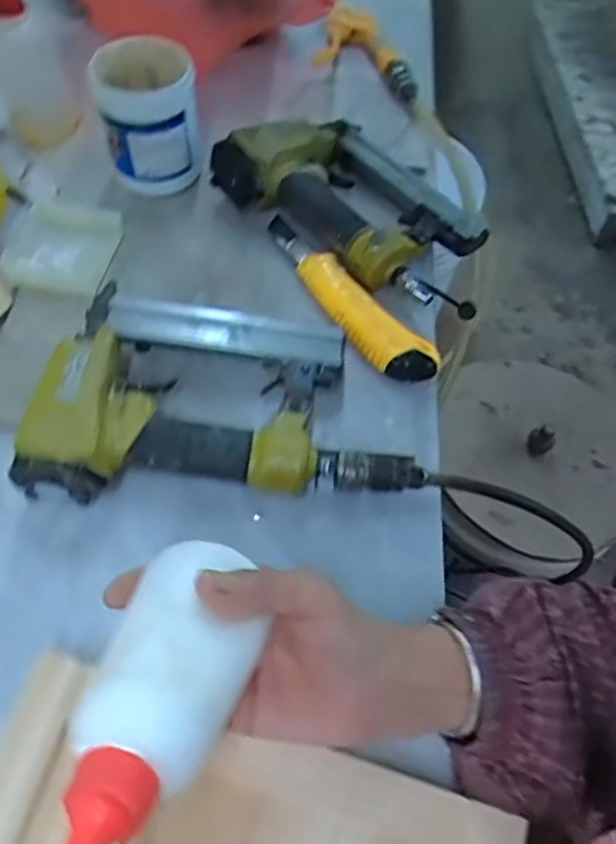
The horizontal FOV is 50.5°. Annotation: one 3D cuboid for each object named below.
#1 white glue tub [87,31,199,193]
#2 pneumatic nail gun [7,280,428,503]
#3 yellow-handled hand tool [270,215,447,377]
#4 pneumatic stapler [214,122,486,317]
[{"bbox_3d":[-0.130,-0.247,0.533,0.077,0.089,0.075,-12,59,-12],"label":"white glue tub"},{"bbox_3d":[-0.052,-0.019,0.424,0.235,0.049,0.134,1,57,-4],"label":"pneumatic nail gun"},{"bbox_3d":[0.023,-0.096,0.490,0.037,0.023,0.187,-32,65,-23],"label":"yellow-handled hand tool"},{"bbox_3d":[0.047,-0.173,0.520,0.145,0.049,0.218,-36,66,-24],"label":"pneumatic stapler"}]

